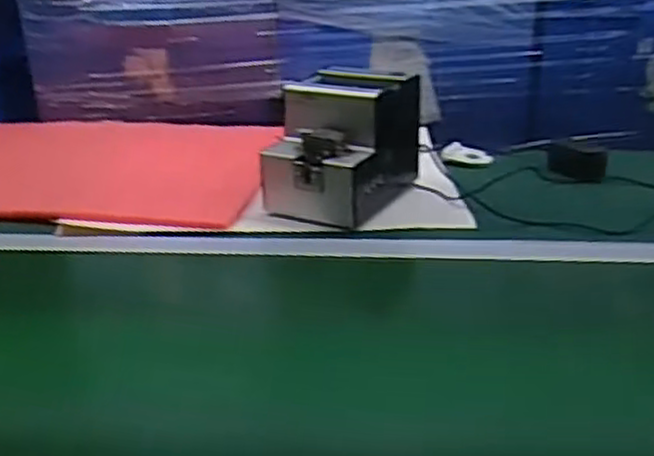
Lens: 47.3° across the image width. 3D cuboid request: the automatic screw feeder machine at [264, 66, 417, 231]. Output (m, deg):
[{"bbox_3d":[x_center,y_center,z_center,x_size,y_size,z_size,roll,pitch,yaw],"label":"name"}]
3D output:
[{"bbox_3d":[0.020,-0.104,0.907,0.129,0.141,0.181,11,26,25],"label":"automatic screw feeder machine"}]

